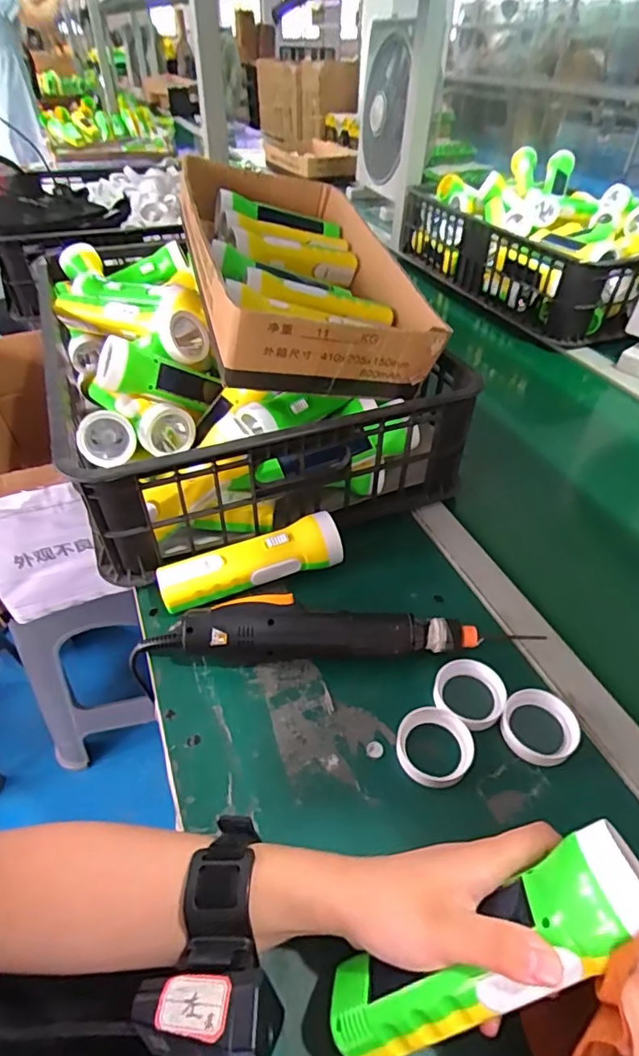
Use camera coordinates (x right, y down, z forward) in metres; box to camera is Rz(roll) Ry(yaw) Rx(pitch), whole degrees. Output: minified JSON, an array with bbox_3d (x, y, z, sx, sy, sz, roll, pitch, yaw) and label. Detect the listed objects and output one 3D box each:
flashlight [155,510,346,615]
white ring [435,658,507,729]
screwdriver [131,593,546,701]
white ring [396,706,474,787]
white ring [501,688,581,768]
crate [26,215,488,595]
[{"bbox_3d":[-0.063,0.035,0.499,0.176,0.048,0.045,-15,45,-15],"label":"flashlight"},{"bbox_3d":[0.120,0.129,0.419,0.053,0.010,0.056,0,43,0],"label":"white ring"},{"bbox_3d":[0.009,0.086,0.444,0.336,0.045,0.048,-3,43,-3],"label":"screwdriver"},{"bbox_3d":[0.084,0.159,0.388,0.054,0.013,0.055,0,43,0],"label":"white ring"},{"bbox_3d":[0.168,0.150,0.403,0.053,0.013,0.059,33,53,30],"label":"white ring"},{"bbox_3d":[-0.120,-0.213,0.685,0.393,0.161,0.561,-16,45,-16],"label":"crate"}]

